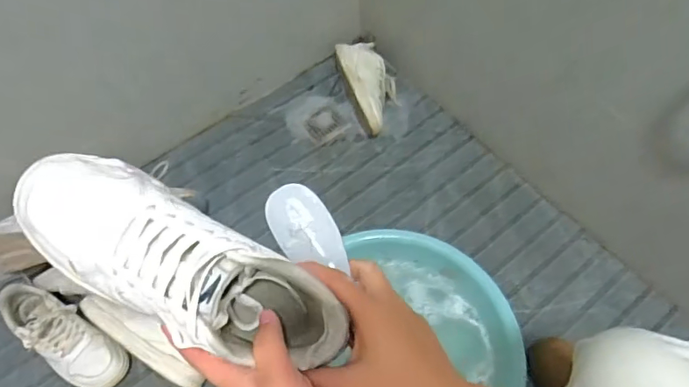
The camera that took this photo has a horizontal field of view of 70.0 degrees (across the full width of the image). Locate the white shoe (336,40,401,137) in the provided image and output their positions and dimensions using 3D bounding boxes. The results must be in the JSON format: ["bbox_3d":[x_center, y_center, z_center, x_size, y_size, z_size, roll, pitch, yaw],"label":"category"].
[{"bbox_3d":[0.059,-0.232,1.089,0.111,0.091,0.224,-15,59,-9],"label":"white shoe"}]

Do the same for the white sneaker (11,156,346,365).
[{"bbox_3d":[-0.113,0.052,0.348,0.232,0.084,0.084,29,63,-7],"label":"white sneaker"}]

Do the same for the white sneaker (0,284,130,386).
[{"bbox_3d":[-0.475,0.244,0.833,0.243,0.092,0.092,29,62,17],"label":"white sneaker"}]

